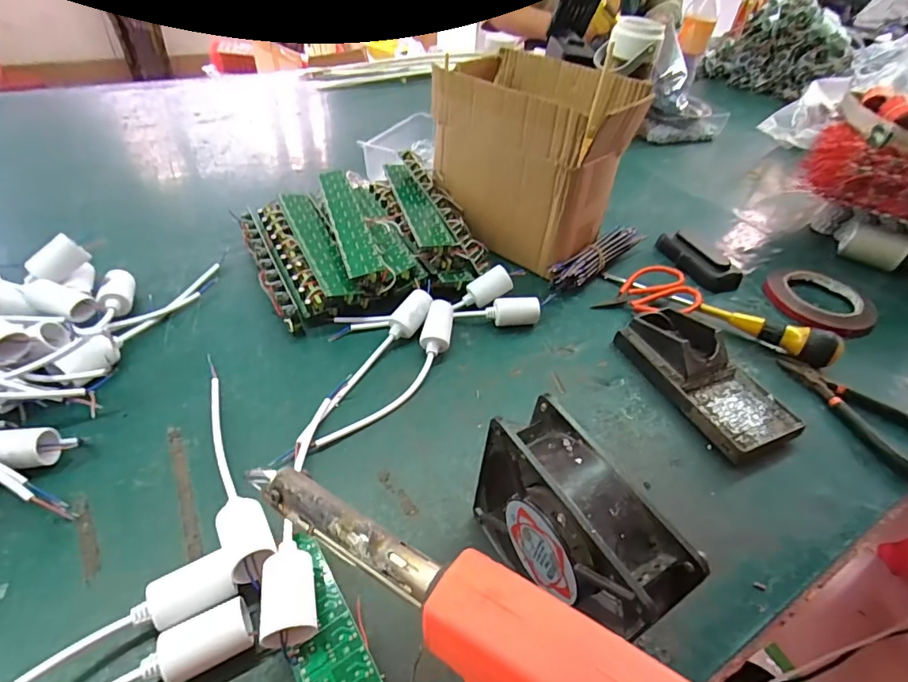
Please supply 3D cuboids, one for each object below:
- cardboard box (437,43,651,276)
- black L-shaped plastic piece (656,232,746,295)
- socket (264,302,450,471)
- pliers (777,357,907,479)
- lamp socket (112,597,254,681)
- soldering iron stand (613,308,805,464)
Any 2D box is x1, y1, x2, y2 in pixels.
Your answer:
[{"bbox_3d":[0.092,-0.211,0.563,0.197,0.201,0.155,30,49,23],"label":"cardboard box"},{"bbox_3d":[0.296,-0.100,0.591,0.042,0.024,0.107,-16,48,-21],"label":"black L-shaped plastic piece"},{"bbox_3d":[-0.059,0.033,0.406,0.039,0.034,0.201,28,48,21],"label":"socket"},{"bbox_3d":[0.374,0.066,0.436,0.066,0.016,0.156,-16,48,-21],"label":"pliers"},{"bbox_3d":[-0.206,0.189,0.244,0.199,0.024,0.028,-15,48,-21],"label":"lamp socket"},{"bbox_3d":[0.230,0.029,0.441,0.079,0.042,0.155,-15,48,-21],"label":"soldering iron stand"}]

